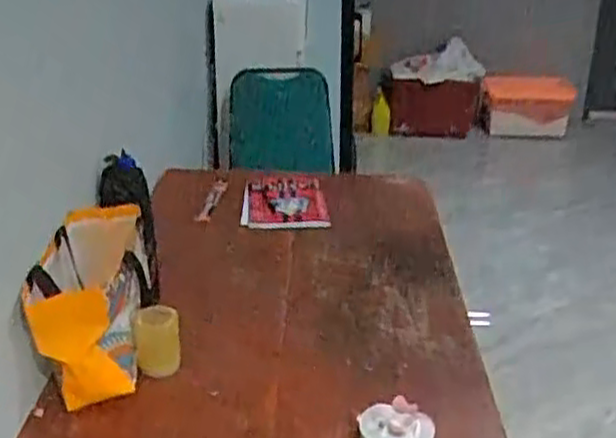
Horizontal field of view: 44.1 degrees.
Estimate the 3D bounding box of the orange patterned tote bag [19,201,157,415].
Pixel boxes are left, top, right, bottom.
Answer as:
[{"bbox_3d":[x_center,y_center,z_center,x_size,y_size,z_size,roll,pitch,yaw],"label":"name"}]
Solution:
[{"bbox_3d":[-0.315,0.112,1.133,0.157,0.176,0.307,-4,25,-11],"label":"orange patterned tote bag"}]

